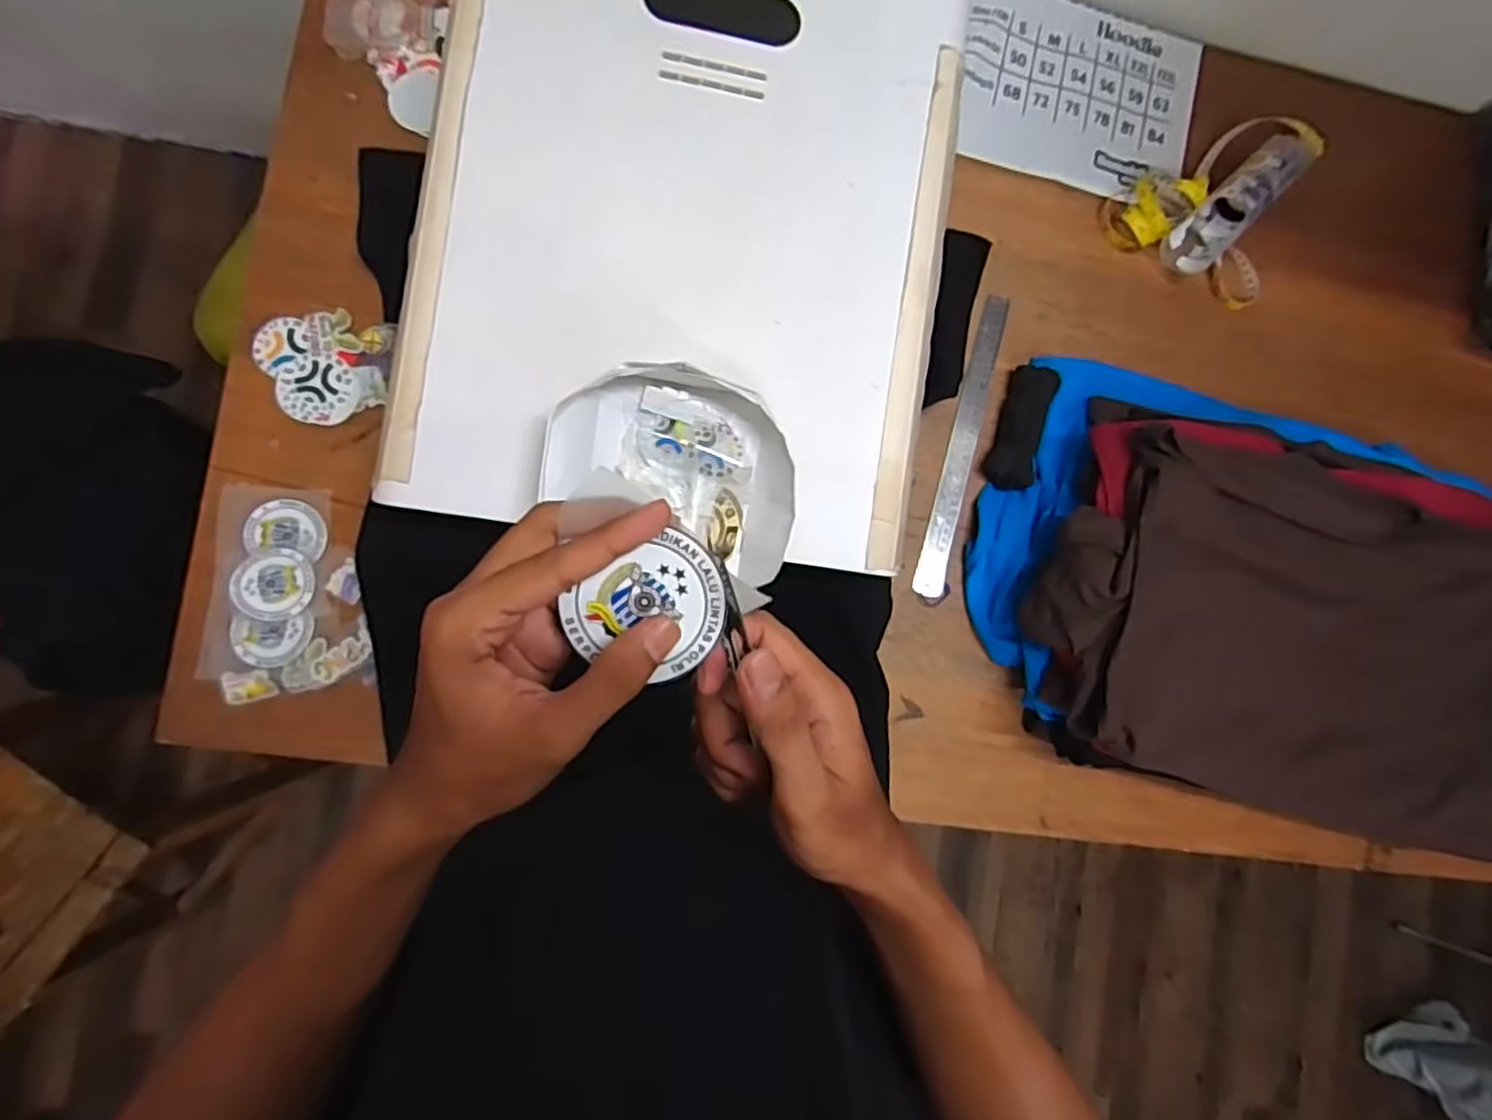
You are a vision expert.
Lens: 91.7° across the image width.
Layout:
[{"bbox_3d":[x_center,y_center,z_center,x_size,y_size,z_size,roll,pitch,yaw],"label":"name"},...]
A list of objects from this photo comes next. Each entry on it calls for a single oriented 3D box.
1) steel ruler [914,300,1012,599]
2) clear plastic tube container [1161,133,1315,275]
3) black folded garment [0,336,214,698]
[{"bbox_3d":[0.226,-0.120,0.754,0.032,0.006,0.321,15,85,0],"label":"steel ruler"},{"bbox_3d":[0.532,-0.389,0.775,0.057,0.052,0.197,45,81,-3],"label":"clear plastic tube container"},{"bbox_3d":[-0.874,-0.047,0.933,0.153,0.286,0.435,16,84,-7],"label":"black folded garment"}]

